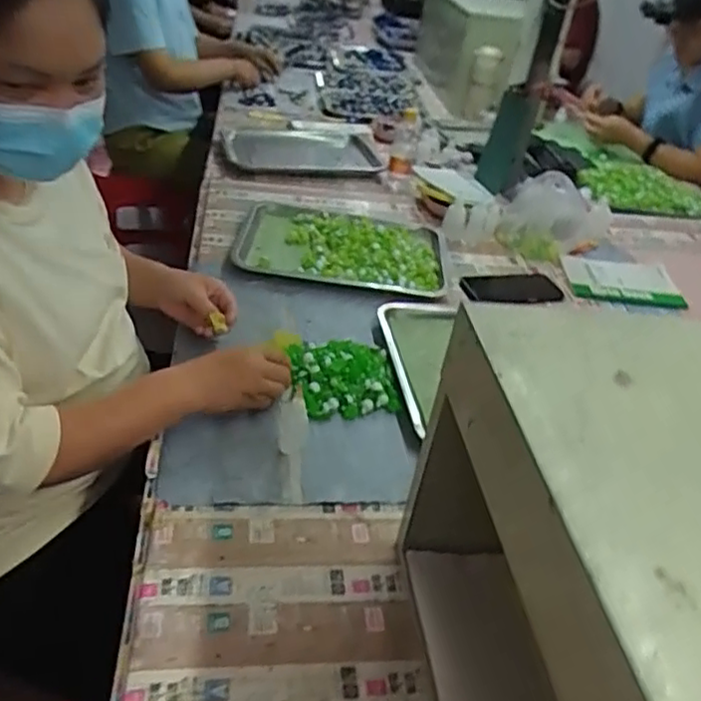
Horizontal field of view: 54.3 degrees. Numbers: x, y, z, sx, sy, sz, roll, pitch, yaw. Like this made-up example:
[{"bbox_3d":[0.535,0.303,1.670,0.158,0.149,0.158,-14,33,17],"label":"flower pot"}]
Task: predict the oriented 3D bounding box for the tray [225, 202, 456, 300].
[{"bbox_3d":[-0.008,-0.184,1.177,0.343,0.033,0.269,8,35,1],"label":"tray"}]

